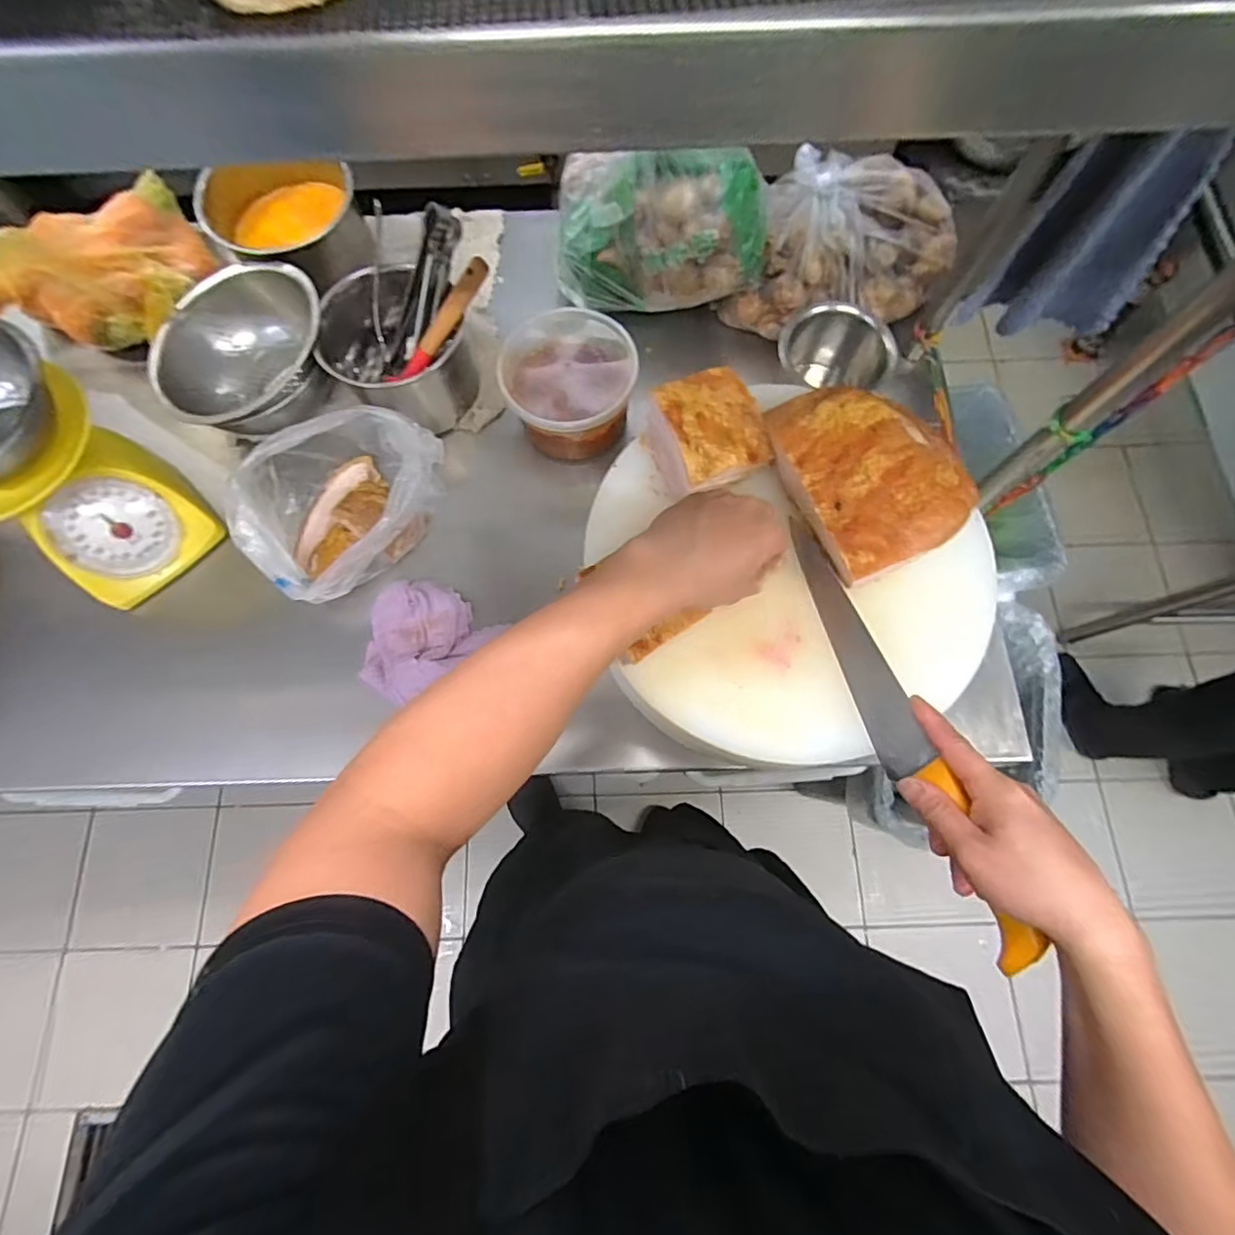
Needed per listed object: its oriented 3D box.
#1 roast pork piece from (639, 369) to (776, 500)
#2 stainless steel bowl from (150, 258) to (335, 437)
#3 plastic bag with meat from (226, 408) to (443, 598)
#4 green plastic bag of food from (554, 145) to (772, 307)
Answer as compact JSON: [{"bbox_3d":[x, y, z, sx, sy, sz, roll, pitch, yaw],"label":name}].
[{"bbox_3d":[0.079,-0.164,0.514,0.095,0.064,0.093,-22,75,-6],"label":"roast pork piece"},{"bbox_3d":[-0.415,-0.291,0.638,0.199,0.092,0.186,-25,75,-7],"label":"stainless steel bowl"},{"bbox_3d":[-0.285,-0.129,0.588,0.209,0.115,0.154,-36,77,-9],"label":"plastic bag with meat"},{"bbox_3d":[0.045,-0.424,0.632,0.242,0.136,0.104,7,74,2],"label":"green plastic bag of food"}]

